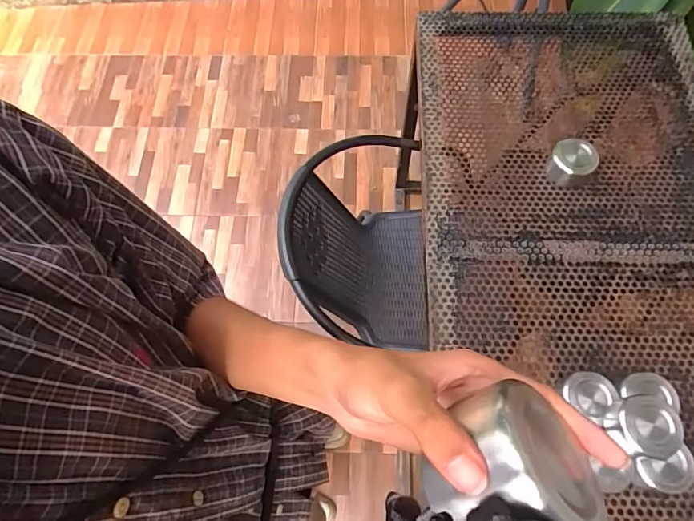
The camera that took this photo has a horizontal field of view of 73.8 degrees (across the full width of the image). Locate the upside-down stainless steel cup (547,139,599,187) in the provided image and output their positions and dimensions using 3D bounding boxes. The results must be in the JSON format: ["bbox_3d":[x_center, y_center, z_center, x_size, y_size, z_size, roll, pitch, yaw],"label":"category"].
[{"bbox_3d":[0.426,-0.185,0.878,0.080,0.062,0.075,37,73,15],"label":"upside-down stainless steel cup"}]

